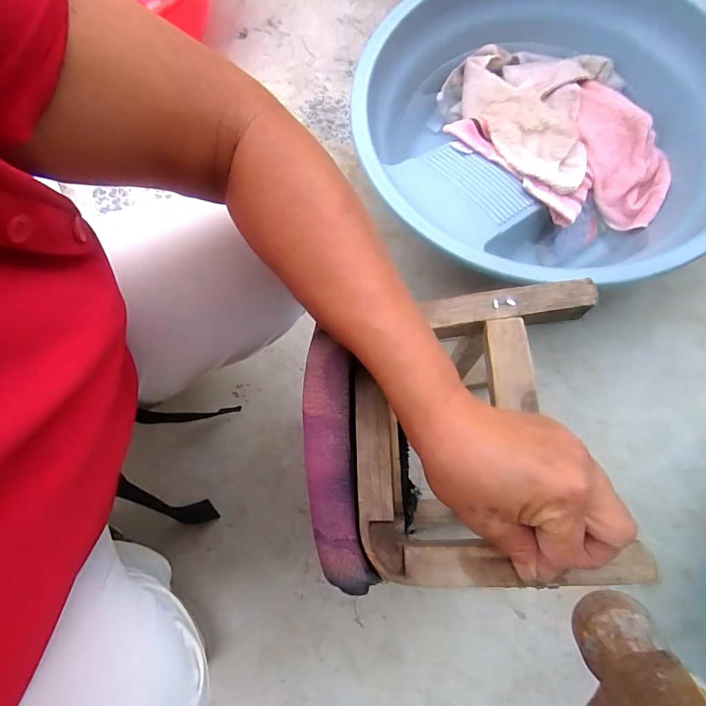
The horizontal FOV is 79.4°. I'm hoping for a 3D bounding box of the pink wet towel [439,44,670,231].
[{"bbox_3d":[0.289,-0.325,0.614,0.304,0.070,0.308,-3,79,0],"label":"pink wet towel"}]

